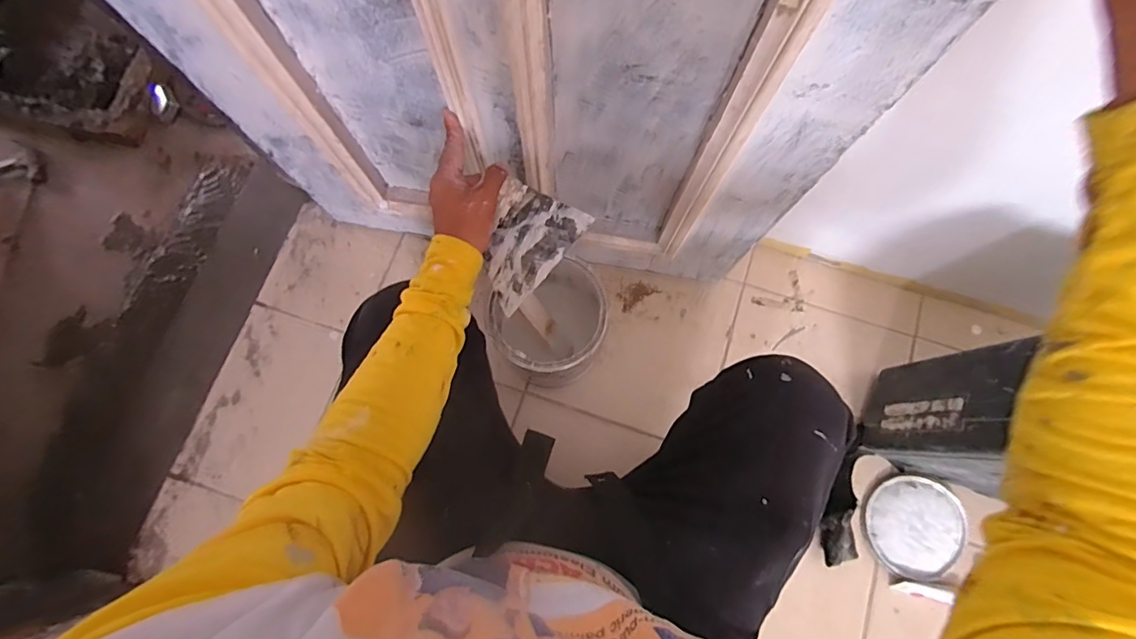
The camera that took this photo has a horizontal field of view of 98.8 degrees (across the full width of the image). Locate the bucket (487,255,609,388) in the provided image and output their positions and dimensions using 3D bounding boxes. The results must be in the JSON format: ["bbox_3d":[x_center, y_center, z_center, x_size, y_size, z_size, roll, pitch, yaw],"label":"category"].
[{"bbox_3d":[-0.022,0.018,0.741,0.166,0.217,0.147,-39,80,-9],"label":"bucket"}]

